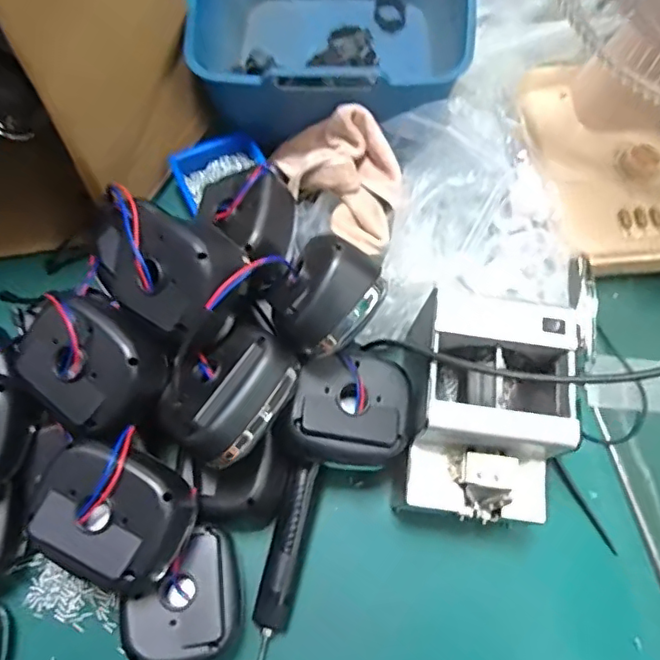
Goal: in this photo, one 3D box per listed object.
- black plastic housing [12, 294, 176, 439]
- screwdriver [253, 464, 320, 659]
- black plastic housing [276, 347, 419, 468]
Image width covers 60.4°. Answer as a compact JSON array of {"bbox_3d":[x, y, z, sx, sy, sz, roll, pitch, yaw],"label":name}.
[{"bbox_3d":[-0.204,0.032,0.474,0.120,0.054,0.107,33,95,15],"label":"black plastic housing"},{"bbox_3d":[-0.043,0.216,0.521,0.032,0.028,0.181,12,70,2],"label":"screwdriver"},{"bbox_3d":[0.017,0.070,0.512,0.109,0.053,0.096,11,74,-9],"label":"black plastic housing"}]

